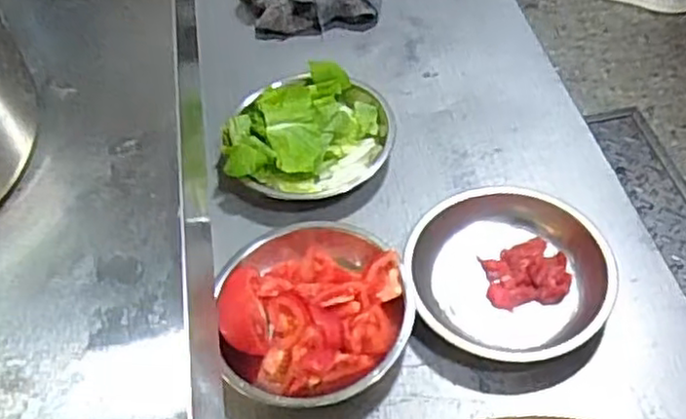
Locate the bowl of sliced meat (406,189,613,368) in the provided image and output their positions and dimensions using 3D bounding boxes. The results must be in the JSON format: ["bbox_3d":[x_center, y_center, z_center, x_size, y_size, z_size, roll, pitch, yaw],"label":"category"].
[{"bbox_3d":[0.123,0.051,0.533,0.152,0.043,0.143,-26,54,-15],"label":"bowl of sliced meat"}]

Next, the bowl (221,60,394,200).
[{"bbox_3d":[-0.030,-0.075,0.625,0.140,0.050,0.135,-3,52,4],"label":"bowl"}]

